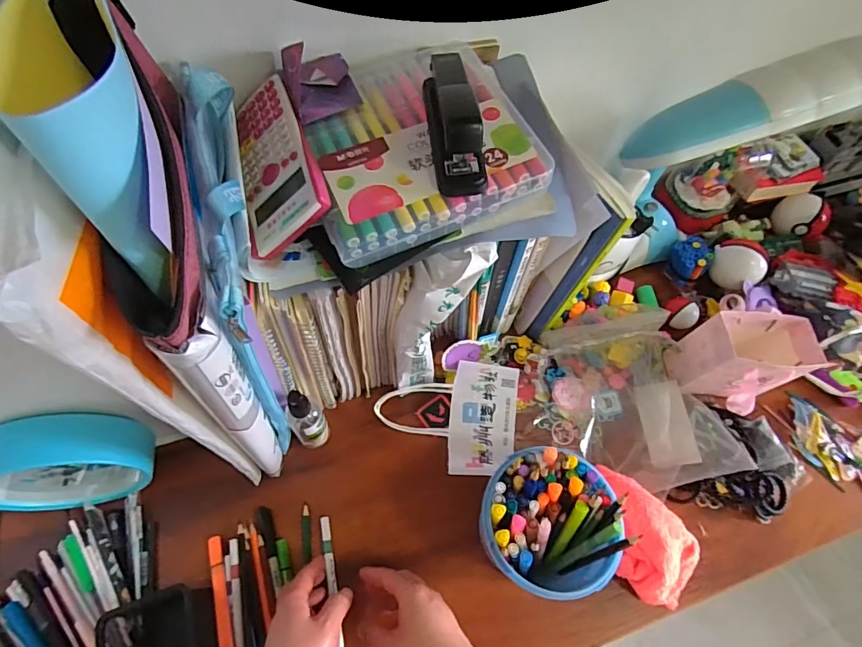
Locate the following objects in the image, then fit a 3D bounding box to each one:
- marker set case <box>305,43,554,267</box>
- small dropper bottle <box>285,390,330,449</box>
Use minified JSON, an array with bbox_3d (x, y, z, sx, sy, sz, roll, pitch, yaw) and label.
[{"bbox_3d":[-0.020,-0.161,0.401,0.185,0.042,0.188,-21,65,-13],"label":"marker set case"},{"bbox_3d":[-0.139,0.112,0.524,0.037,0.132,0.031,-34,69,-19],"label":"small dropper bottle"}]

